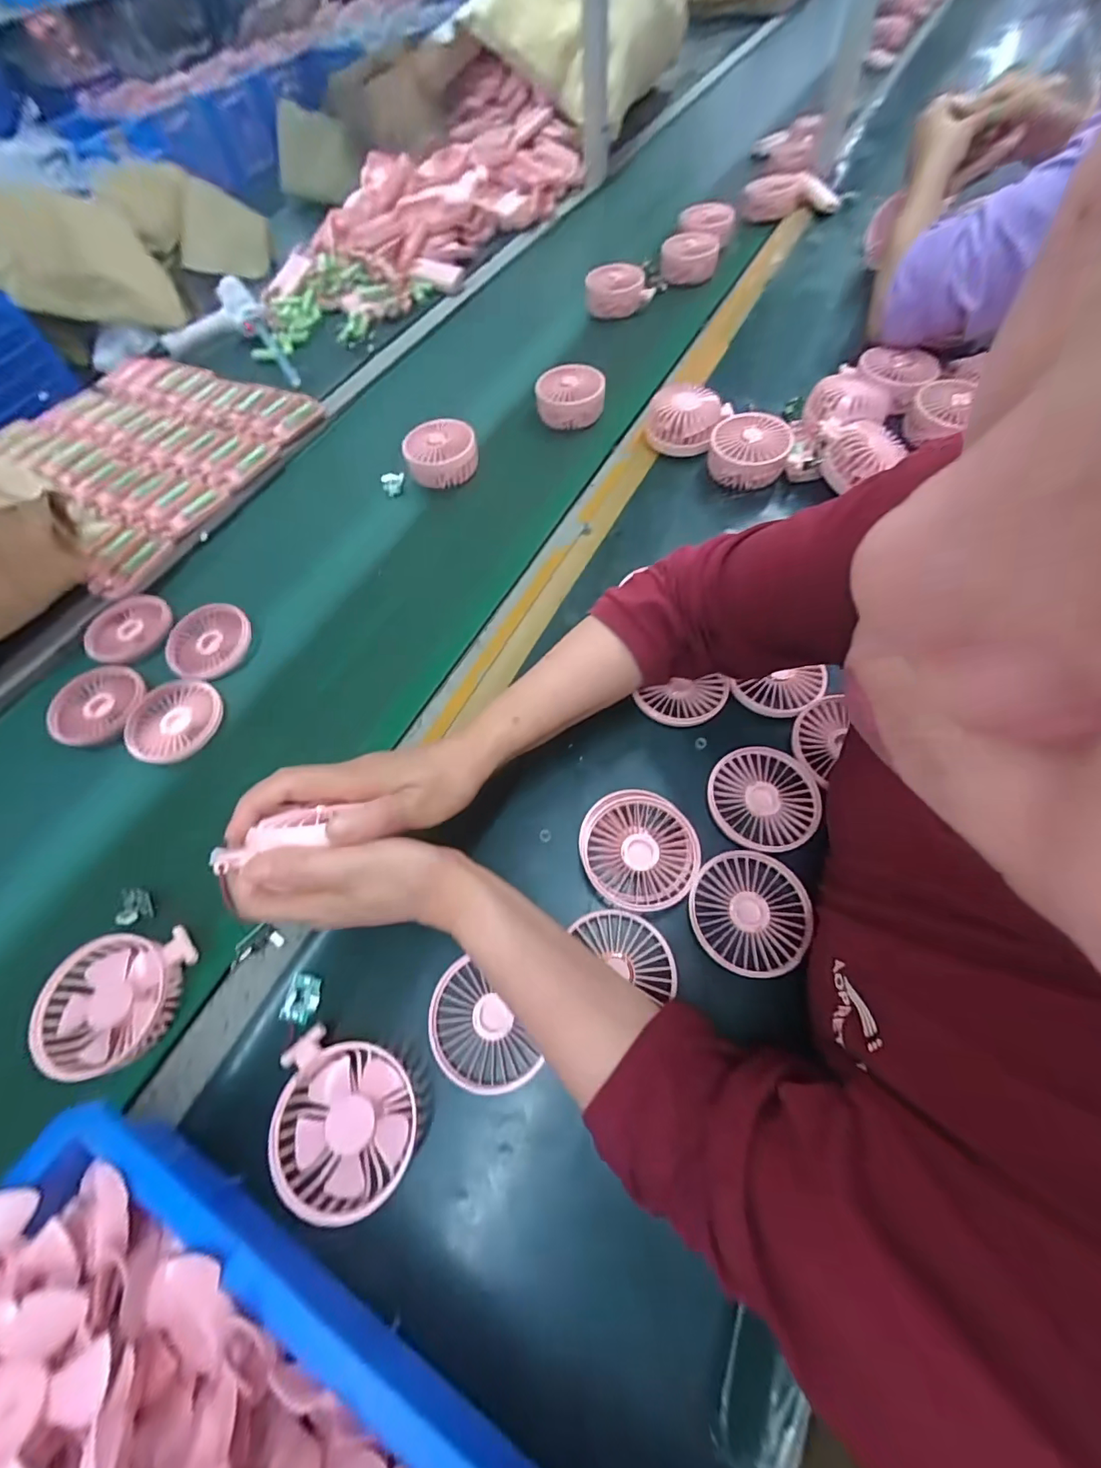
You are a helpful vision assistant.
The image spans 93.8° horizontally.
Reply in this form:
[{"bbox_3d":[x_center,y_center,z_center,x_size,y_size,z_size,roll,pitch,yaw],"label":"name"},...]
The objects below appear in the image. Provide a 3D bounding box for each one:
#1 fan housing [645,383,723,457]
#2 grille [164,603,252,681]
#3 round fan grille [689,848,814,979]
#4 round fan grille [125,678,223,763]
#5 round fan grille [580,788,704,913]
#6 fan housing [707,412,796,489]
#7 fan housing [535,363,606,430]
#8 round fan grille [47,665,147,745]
[{"bbox_3d":[0.160,-0.379,0.619,0.084,0.042,0.076,11,64,9],"label":"fan housing"},{"bbox_3d":[-0.364,-0.100,0.548,0.086,0.015,0.086,-2,62,3],"label":"grille"},{"bbox_3d":[0.148,0.134,0.389,0.085,0.020,0.086,-2,62,3],"label":"round fan grille"},{"bbox_3d":[-0.369,-0.015,0.503,0.086,0.010,0.089,-2,62,3],"label":"round fan grille"},{"bbox_3d":[0.068,0.092,0.409,0.087,0.017,0.092,-2,62,3],"label":"round fan grille"},{"bbox_3d":[0.228,-0.325,0.595,0.084,0.048,0.079,-2,62,3],"label":"fan housing"},{"bbox_3d":[0.027,-0.441,0.672,0.088,0.041,0.076,2,62,5],"label":"fan housing"},{"bbox_3d":[-0.459,-0.033,0.520,0.091,0.015,0.091,-2,62,3],"label":"round fan grille"}]

